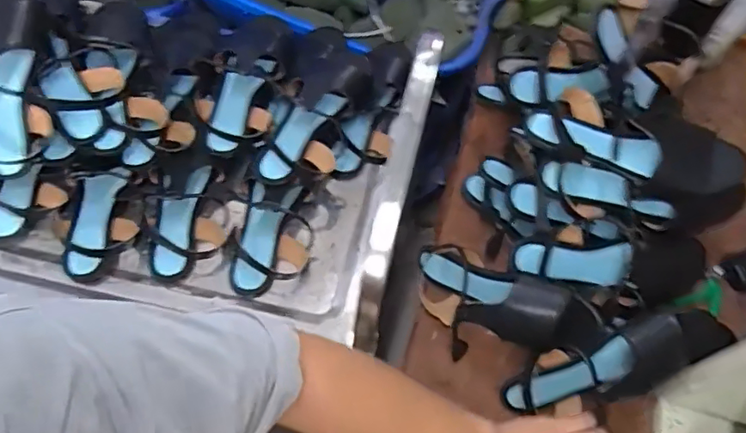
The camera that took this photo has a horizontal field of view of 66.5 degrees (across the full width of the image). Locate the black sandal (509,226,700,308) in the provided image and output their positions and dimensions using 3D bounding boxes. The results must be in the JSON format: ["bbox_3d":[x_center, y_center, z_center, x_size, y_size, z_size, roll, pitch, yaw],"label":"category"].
[{"bbox_3d":[0.281,0.065,0.679,0.229,0.069,0.077,4,61,1],"label":"black sandal"}]

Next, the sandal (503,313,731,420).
[{"bbox_3d":[0.257,0.165,0.617,0.231,0.069,0.065,-26,60,19],"label":"sandal"}]

